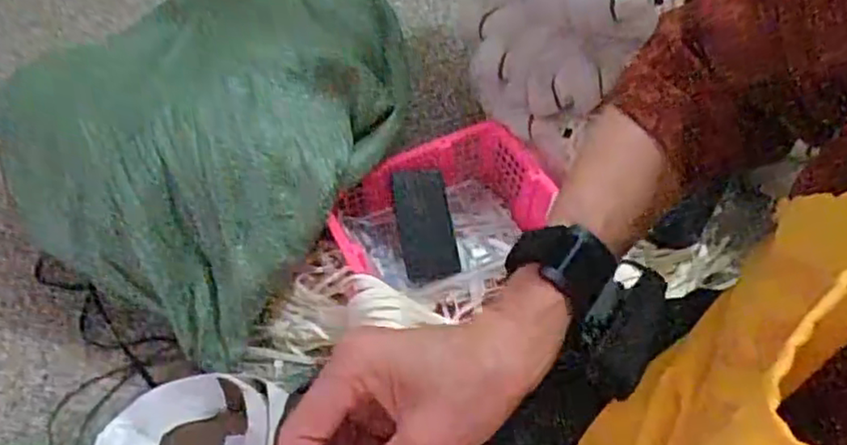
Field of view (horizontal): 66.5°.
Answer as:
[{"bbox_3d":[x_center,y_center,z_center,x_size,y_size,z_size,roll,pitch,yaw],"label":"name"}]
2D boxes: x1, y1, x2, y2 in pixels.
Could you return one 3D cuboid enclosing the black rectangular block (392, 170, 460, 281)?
[{"bbox_3d":[0.002,0.003,1.033,0.088,0.187,0.021,-17,22,-12],"label":"black rectangular block"}]

